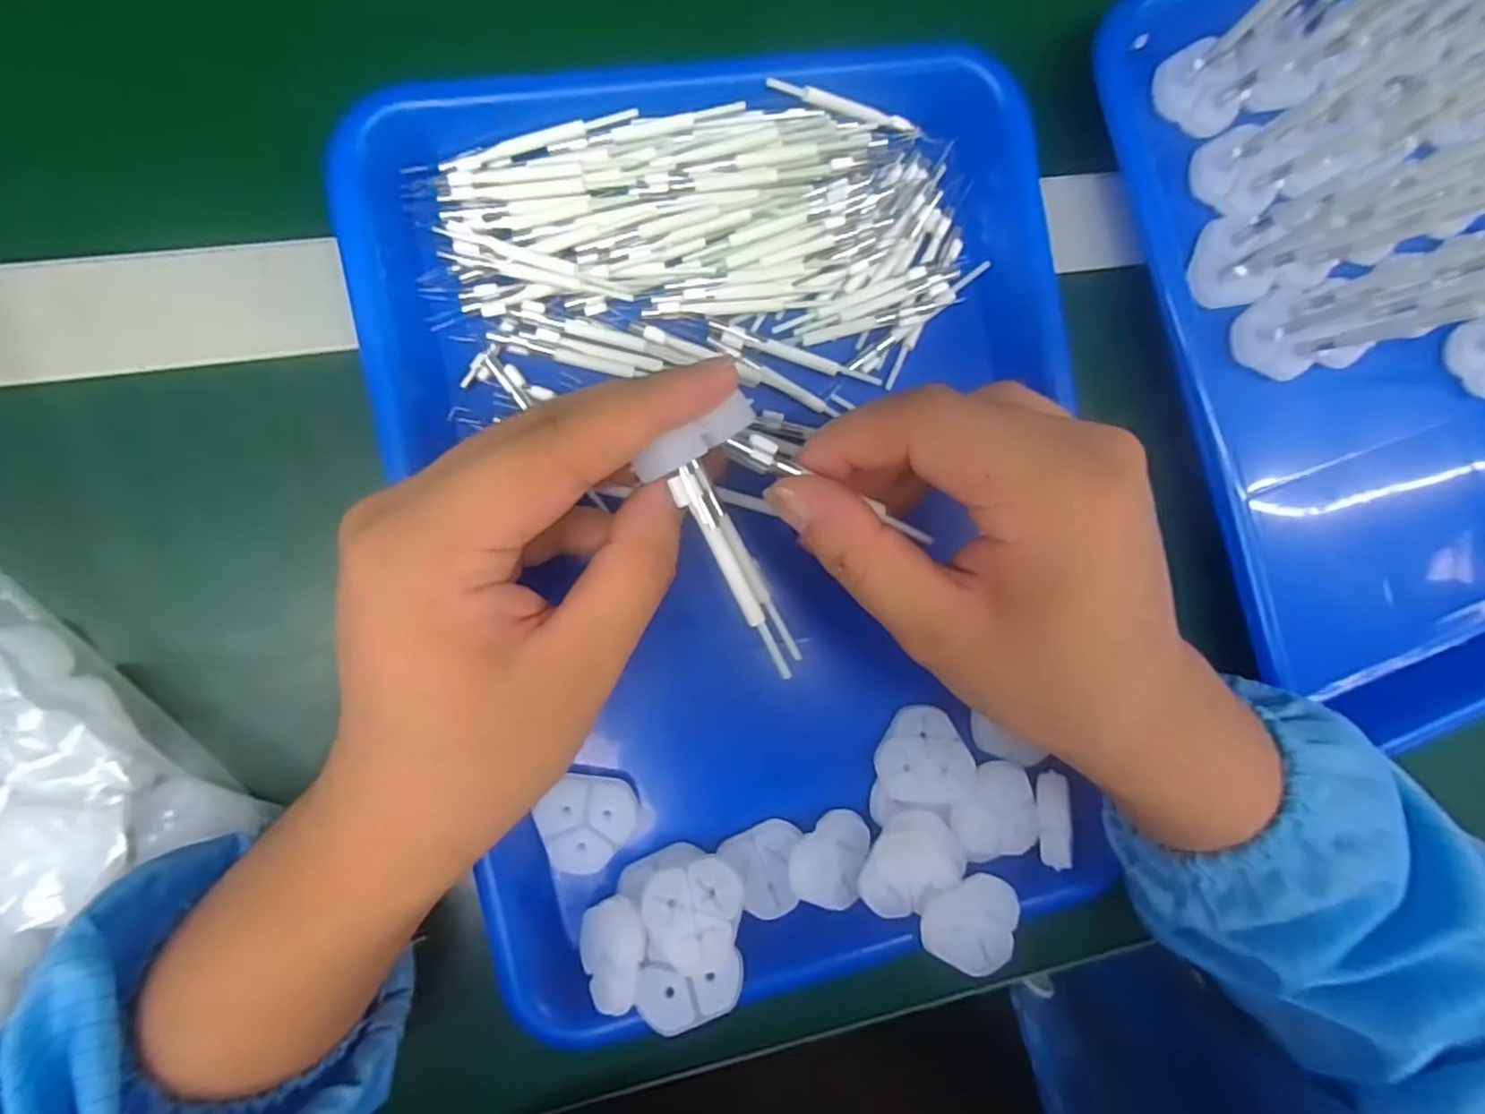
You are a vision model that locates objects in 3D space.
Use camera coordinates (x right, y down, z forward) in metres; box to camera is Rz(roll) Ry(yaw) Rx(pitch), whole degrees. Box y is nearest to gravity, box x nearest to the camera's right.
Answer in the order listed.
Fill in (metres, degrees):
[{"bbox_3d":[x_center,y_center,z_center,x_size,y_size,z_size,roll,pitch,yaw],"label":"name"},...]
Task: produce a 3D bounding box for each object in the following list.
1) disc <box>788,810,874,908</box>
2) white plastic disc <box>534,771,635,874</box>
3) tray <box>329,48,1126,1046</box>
[{"bbox_3d":[0.034,0.116,0.267,0.029,0.010,0.035,20,88,-9],"label":"disc"},{"bbox_3d":[-0.058,0.098,0.253,0.032,0.004,0.035,0,91,-9],"label":"white plastic disc"},{"bbox_3d":[0.011,-0.008,0.262,0.251,0.043,0.336,-10,92,-8],"label":"tray"}]

